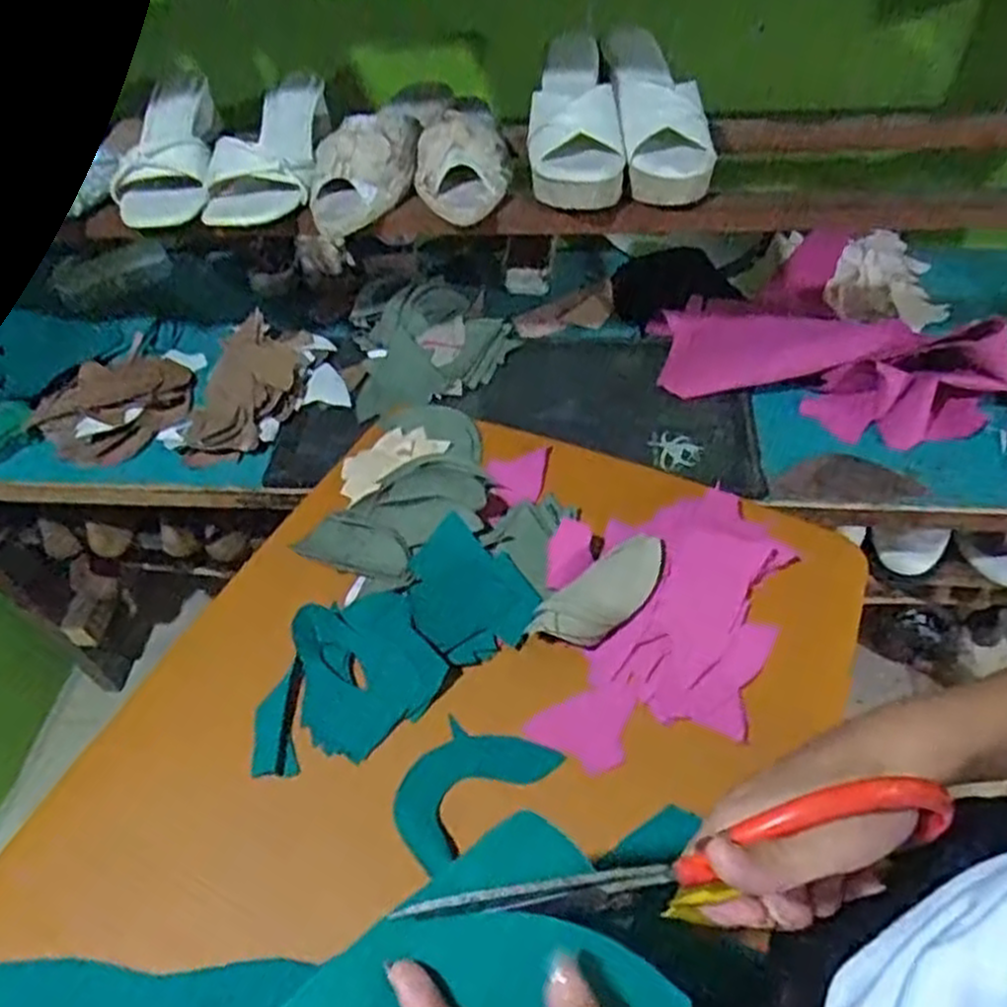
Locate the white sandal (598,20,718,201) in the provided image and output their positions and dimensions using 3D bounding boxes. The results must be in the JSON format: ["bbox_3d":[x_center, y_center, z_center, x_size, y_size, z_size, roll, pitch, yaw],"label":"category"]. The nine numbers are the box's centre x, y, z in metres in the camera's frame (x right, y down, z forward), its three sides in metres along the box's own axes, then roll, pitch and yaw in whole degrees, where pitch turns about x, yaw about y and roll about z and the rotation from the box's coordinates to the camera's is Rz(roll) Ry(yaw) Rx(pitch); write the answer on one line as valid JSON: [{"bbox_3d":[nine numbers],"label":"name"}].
[{"bbox_3d":[0.143,-0.370,0.736,0.079,0.062,0.228,-8,51,-1],"label":"white sandal"}]

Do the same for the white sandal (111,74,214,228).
[{"bbox_3d":[-0.340,-0.359,0.786,0.097,0.056,0.221,-10,51,-2],"label":"white sandal"}]

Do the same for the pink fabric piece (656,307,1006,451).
[{"bbox_3d":[0.355,-0.165,0.870,0.371,0.079,0.140,19,56,19],"label":"pink fabric piece"}]

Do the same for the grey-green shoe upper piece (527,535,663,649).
[{"bbox_3d":[0.078,0.064,0.588,0.121,0.023,0.046,-39,58,-23],"label":"grey-green shoe upper piece"}]

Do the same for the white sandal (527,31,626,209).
[{"bbox_3d":[0.066,-0.379,0.746,0.082,0.064,0.255,-2,52,4],"label":"white sandal"}]

